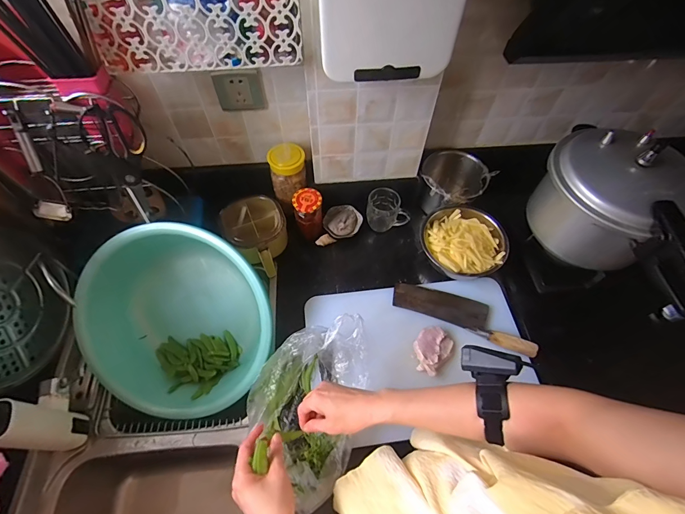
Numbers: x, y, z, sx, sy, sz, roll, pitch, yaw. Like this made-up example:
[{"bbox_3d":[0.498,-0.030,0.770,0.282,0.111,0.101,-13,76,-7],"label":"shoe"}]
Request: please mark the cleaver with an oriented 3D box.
[{"bbox_3d":[0.255,0.117,0.726,0.291,0.033,0.080,22,61,12],"label":"cleaver"}]

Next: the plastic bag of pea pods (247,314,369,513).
[{"bbox_3d":[-0.067,0.243,0.591,0.187,0.123,0.276,15,60,8],"label":"plastic bag of pea pods"}]

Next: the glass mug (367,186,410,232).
[{"bbox_3d":[0.109,-0.116,0.828,0.097,0.083,0.073,4,59,1],"label":"glass mug"}]

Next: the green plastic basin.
[{"bbox_3d":[-0.324,0.128,0.704,0.363,0.188,0.391,-2,99,-11],"label":"green plastic basin"}]

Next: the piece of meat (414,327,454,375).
[{"bbox_3d":[0.175,0.178,0.674,0.066,0.027,0.091,36,65,19],"label":"piece of meat"}]

